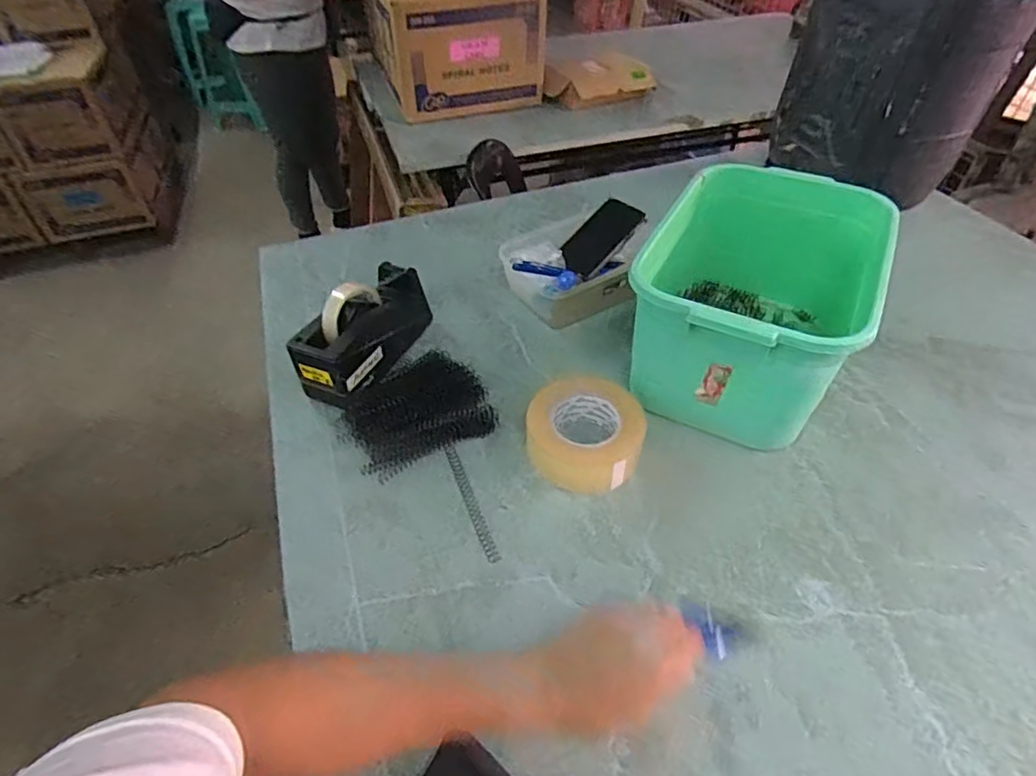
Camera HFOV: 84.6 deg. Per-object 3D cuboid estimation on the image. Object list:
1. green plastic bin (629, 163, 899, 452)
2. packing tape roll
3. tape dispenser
[{"bbox_3d":[0.290,-0.115,0.701,0.232,0.181,0.350,21,51,21],"label":"green plastic bin"},{"bbox_3d":[0.077,0.047,0.656,0.130,0.043,0.139,-1,46,1],"label":"packing tape roll"},{"bbox_3d":[-0.197,-0.081,0.748,0.091,0.099,0.214,21,51,21],"label":"tape dispenser"}]

